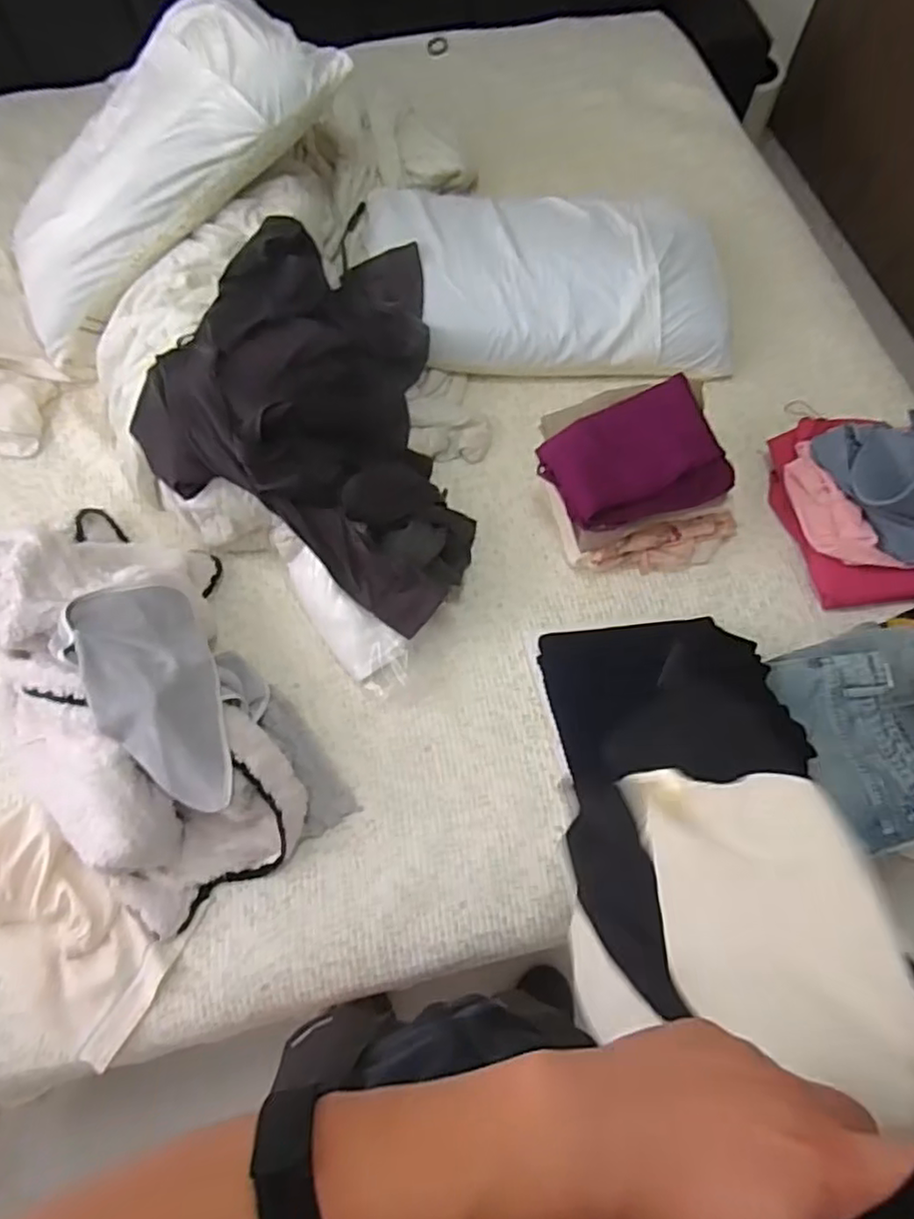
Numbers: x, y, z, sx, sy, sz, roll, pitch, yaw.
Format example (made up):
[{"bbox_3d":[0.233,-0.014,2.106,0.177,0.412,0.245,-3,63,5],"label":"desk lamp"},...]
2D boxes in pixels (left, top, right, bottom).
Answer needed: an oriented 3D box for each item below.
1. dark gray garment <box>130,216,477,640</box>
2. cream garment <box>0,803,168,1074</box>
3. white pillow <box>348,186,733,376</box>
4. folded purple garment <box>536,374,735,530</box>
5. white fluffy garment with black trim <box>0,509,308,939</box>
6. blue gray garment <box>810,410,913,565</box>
[{"bbox_3d":[-0.162,-0.325,1.012,0.461,0.248,0.606,17,69,6],"label":"dark gray garment"},{"bbox_3d":[-0.504,0.386,0.816,0.156,0.058,0.343,-40,74,-15],"label":"cream garment"},{"bbox_3d":[0.154,-0.608,1.203,0.667,0.115,0.386,-2,68,-2],"label":"white pillow"},{"bbox_3d":[0.257,-0.218,0.937,0.228,0.079,0.181,-22,70,-10],"label":"folded purple garment"},{"bbox_3d":[-0.454,0.101,0.868,0.323,0.182,0.595,-24,70,-10],"label":"white fluffy garment with black trim"},{"bbox_3d":[0.686,-0.197,0.955,0.203,0.099,0.273,-23,70,-10],"label":"blue gray garment"}]

